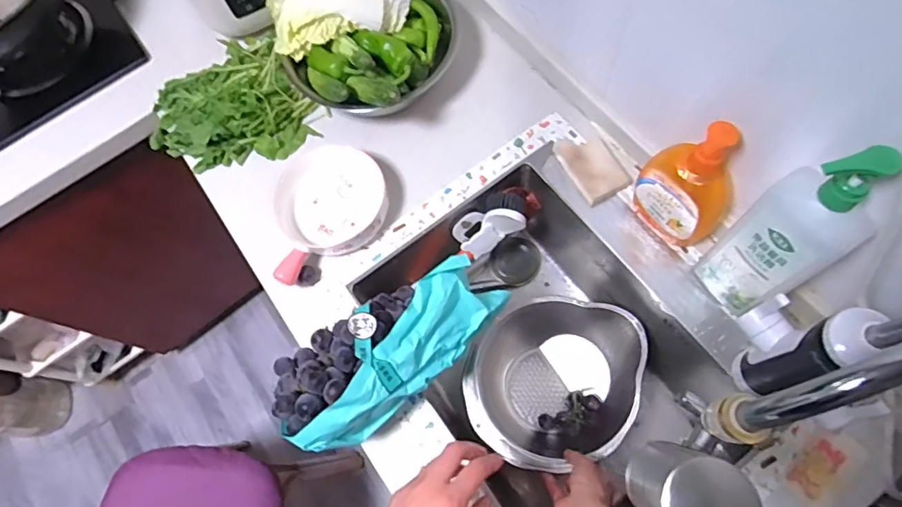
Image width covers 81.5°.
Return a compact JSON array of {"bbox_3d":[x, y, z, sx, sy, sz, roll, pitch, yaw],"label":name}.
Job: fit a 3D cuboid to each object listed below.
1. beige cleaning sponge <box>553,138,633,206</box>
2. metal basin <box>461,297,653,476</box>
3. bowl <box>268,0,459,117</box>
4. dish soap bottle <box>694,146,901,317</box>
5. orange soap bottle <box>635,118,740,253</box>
[{"bbox_3d":[0.197,-0.123,0.723,0.075,0.019,0.101,-24,68,-7],"label":"beige cleaning sponge"},{"bbox_3d":[0.136,0.187,0.747,0.216,0.142,0.222,-1,67,2],"label":"metal basin"},{"bbox_3d":[-0.111,-0.314,0.775,0.247,0.136,0.237,-1,67,2],"label":"bowl"},{"bbox_3d":[0.336,-0.015,0.527,0.056,0.259,0.087,-28,69,-9],"label":"dish soap bottle"},{"bbox_3d":[0.276,-0.080,0.608,0.048,0.185,0.108,-41,72,-14],"label":"orange soap bottle"}]

